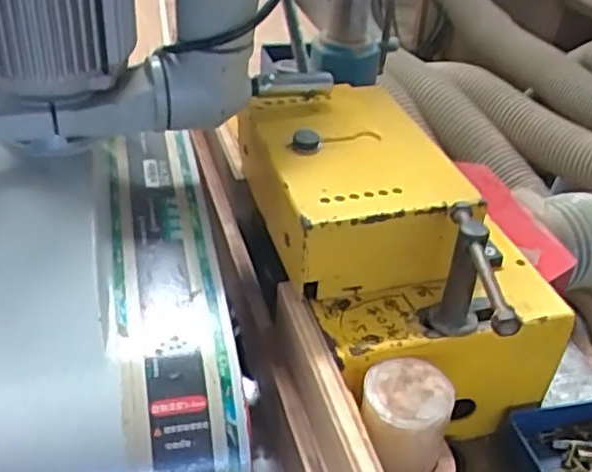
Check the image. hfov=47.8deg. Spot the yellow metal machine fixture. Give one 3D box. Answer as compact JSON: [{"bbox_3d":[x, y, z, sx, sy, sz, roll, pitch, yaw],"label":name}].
[{"bbox_3d":[0.074,0.012,0.602,0.188,0.190,0.297,-10,40,-15],"label":"yellow metal machine fixture"}]

